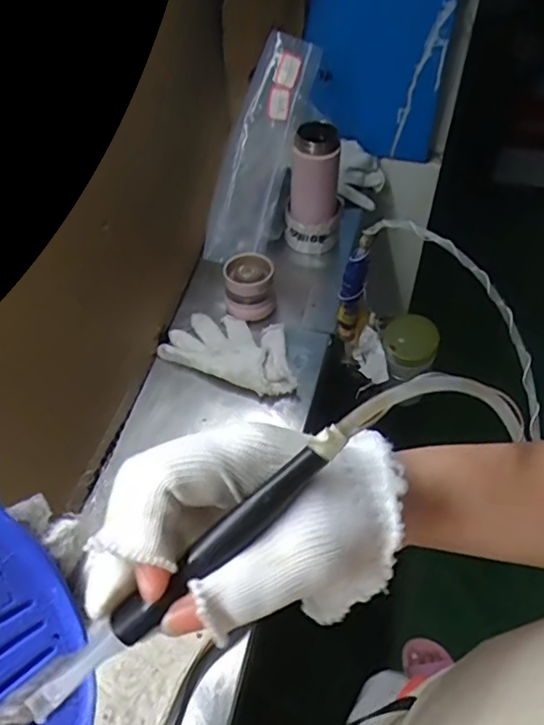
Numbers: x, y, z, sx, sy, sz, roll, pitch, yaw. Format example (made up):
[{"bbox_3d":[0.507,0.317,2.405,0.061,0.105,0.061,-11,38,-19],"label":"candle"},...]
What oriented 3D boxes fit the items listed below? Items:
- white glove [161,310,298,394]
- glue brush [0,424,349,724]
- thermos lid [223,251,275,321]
[{"bbox_3d":[-0.047,-0.019,0.751,0.178,0.019,0.098,18,55,16],"label":"white glove"},{"bbox_3d":[-0.036,0.079,0.216,0.160,0.017,0.016,-40,59,-5],"label":"glue brush"},{"bbox_3d":[-0.030,-0.105,0.785,0.064,0.062,0.062,-1,52,2],"label":"thermos lid"}]

